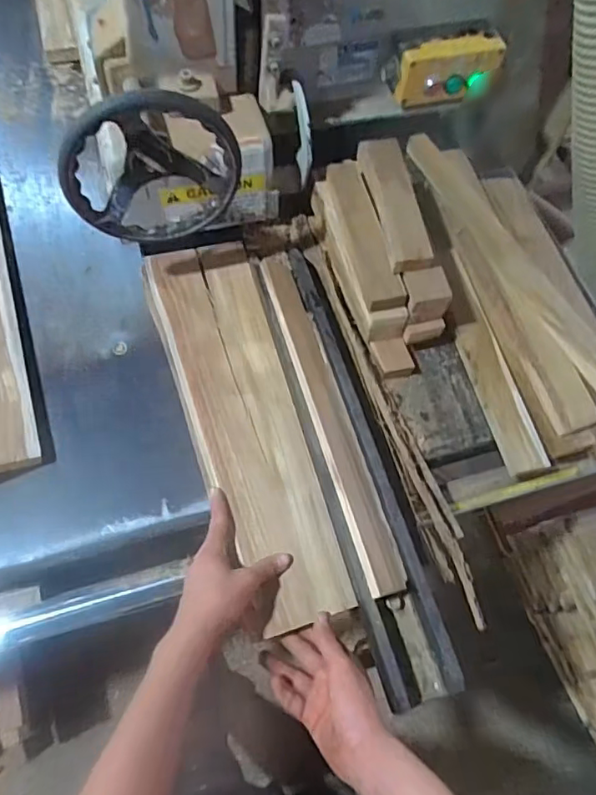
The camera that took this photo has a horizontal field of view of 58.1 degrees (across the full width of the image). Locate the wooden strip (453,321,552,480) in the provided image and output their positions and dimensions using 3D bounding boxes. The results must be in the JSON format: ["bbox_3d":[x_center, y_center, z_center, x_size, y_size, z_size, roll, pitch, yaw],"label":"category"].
[{"bbox_3d":[0.271,0.000,0.720,0.052,0.031,0.217,-20,72,12],"label":"wooden strip"}]

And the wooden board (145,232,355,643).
[{"bbox_3d":[-0.064,0.010,0.669,0.139,0.024,0.511,-18,68,-11],"label":"wooden board"}]

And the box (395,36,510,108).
[{"bbox_3d":[0.216,-0.469,0.774,0.151,0.084,0.045,-8,64,-7],"label":"box"}]

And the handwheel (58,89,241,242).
[{"bbox_3d":[-0.161,-0.254,0.603,0.187,0.171,0.041,-13,65,-10],"label":"handwheel"}]

